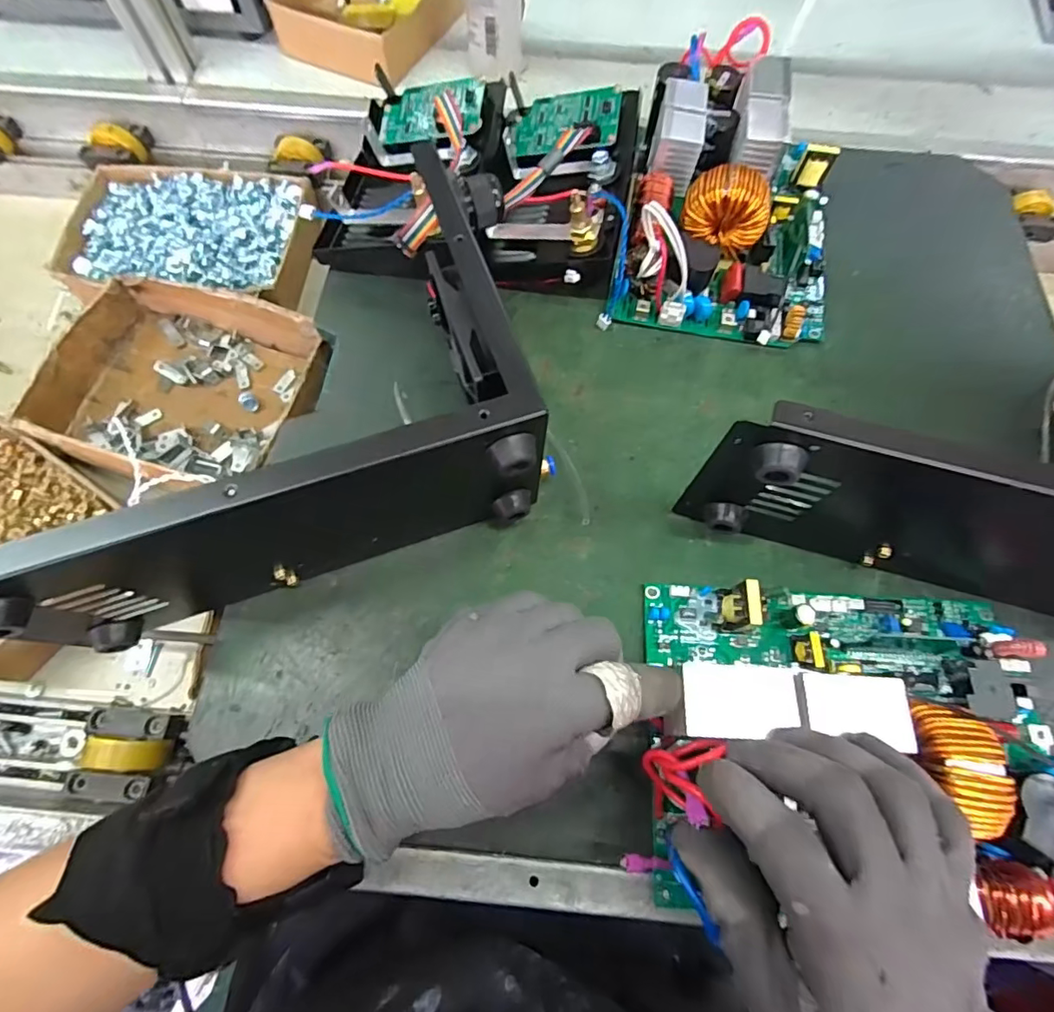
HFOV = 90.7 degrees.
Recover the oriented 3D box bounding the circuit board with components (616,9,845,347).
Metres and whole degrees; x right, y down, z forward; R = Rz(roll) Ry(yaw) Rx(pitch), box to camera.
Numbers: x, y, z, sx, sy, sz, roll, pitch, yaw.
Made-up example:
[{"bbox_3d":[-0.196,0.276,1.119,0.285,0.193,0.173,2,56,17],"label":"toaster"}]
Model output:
[{"bbox_3d":[0.173,-0.256,0.416,0.165,0.078,0.243,12,70,3],"label":"circuit board with components"}]

